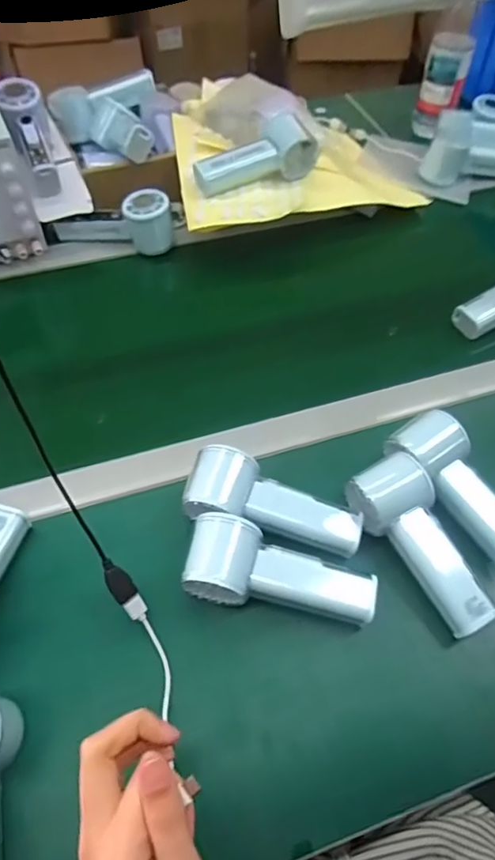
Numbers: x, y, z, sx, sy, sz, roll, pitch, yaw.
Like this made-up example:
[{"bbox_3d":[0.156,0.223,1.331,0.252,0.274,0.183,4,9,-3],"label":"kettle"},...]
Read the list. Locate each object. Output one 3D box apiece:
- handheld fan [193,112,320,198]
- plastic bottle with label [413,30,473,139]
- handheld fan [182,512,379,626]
[{"bbox_3d":[0.005,-0.339,0.656,0.152,0.047,0.073,-24,60,-16],"label":"handheld fan"},{"bbox_3d":[0.304,-0.538,0.834,0.065,0.126,0.075,14,57,8],"label":"plastic bottle with label"},{"bbox_3d":[0.028,0.112,0.422,0.150,0.050,0.061,8,56,4],"label":"handheld fan"}]

